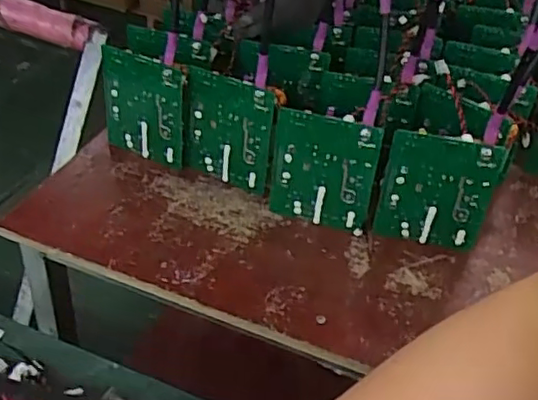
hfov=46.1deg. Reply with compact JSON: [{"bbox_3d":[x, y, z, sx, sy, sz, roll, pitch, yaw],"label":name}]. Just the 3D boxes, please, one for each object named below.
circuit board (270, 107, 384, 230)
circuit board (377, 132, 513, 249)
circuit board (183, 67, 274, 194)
[{"bbox_3d":[0.063,-0.031,0.752,0.121,0.153,0.015,13,41,9],"label":"circuit board"},{"bbox_3d":[0.196,-0.009,0.738,0.126,0.153,0.020,9,40,4],"label":"circuit board"},{"bbox_3d":[-0.054,-0.083,0.800,0.116,0.156,0.011,15,41,11],"label":"circuit board"}]

